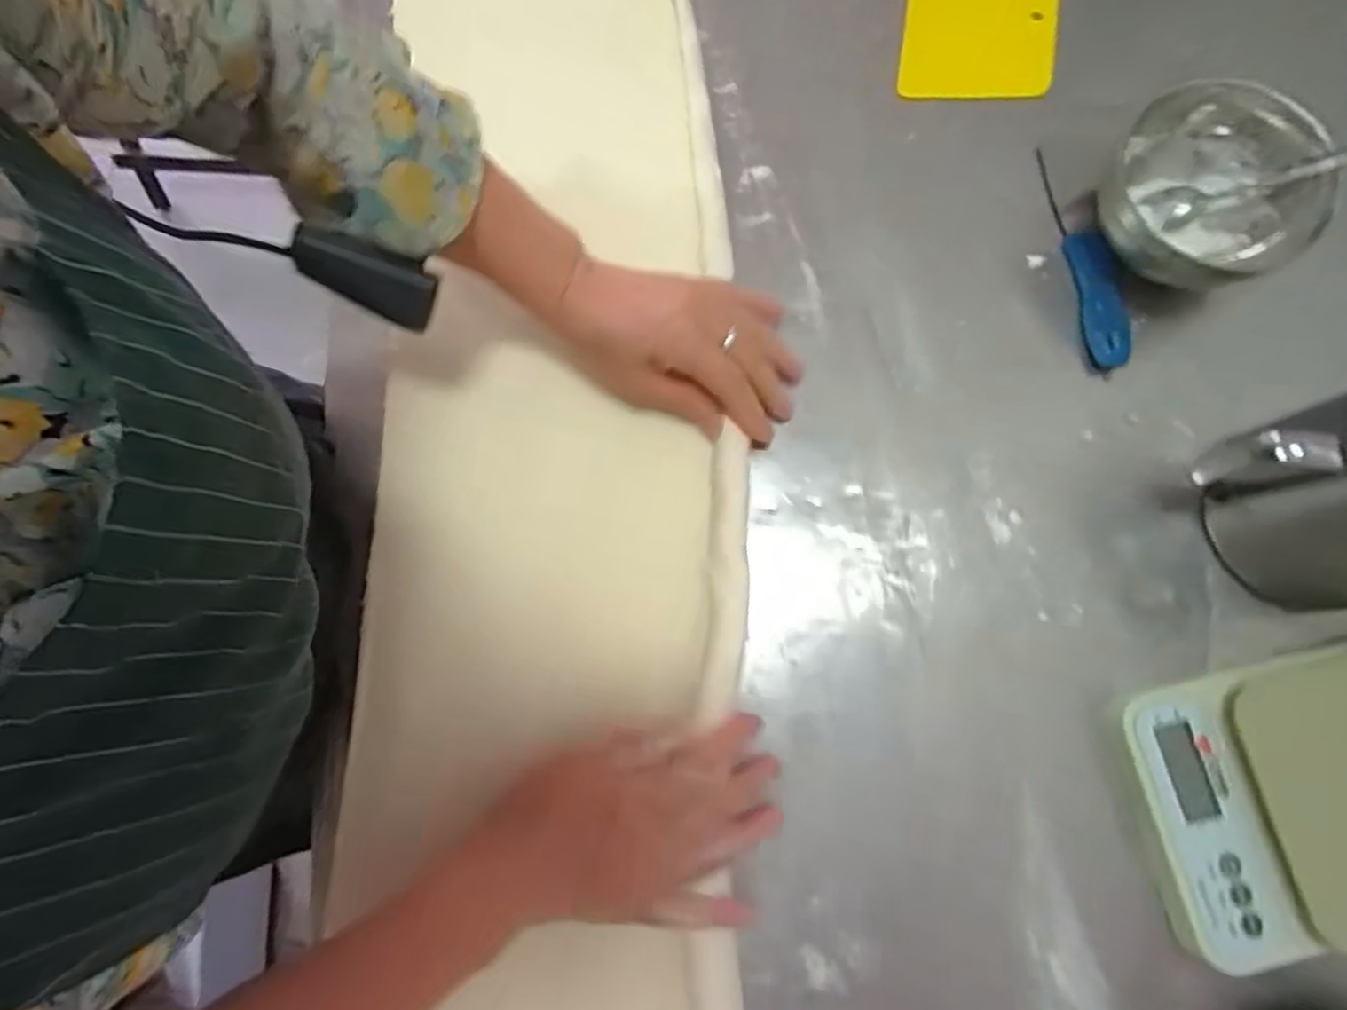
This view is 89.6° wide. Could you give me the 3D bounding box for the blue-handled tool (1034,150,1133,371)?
[{"bbox_3d":[0.273,-0.164,0.452,0.029,0.017,0.156,-8,78,-3],"label":"blue-handled tool"}]

